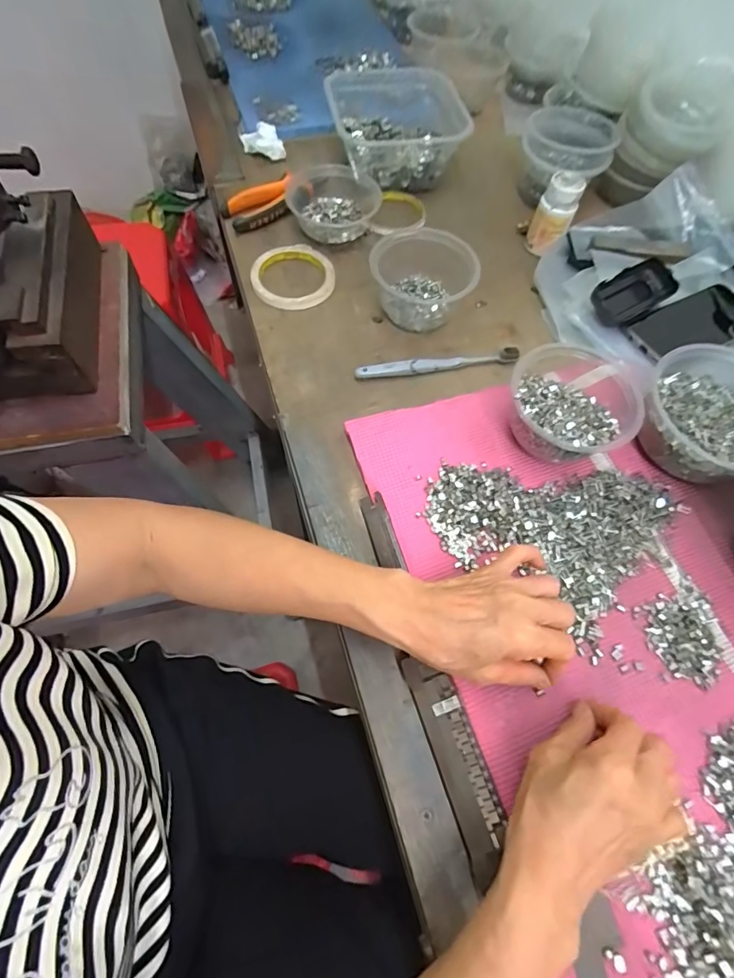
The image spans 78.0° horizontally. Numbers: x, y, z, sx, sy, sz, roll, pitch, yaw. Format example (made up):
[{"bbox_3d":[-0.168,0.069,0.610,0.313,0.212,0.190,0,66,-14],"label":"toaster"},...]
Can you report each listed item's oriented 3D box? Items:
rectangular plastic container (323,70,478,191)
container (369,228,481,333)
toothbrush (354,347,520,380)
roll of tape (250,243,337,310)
[{"bbox_3d":[0.038,-0.496,0.622,0.185,0.067,0.170,2,65,-3],"label":"rectangular plastic container"},{"bbox_3d":[0.065,-0.240,0.511,0.109,0.059,0.109,1,65,-3],"label":"container"},{"bbox_3d":[0.075,-0.136,0.488,0.175,0.010,0.018,-6,65,-7],"label":"toothbrush"},{"bbox_3d":[-0.089,-0.255,0.540,0.095,0.012,0.093,1,65,-3],"label":"roll of tape"}]

